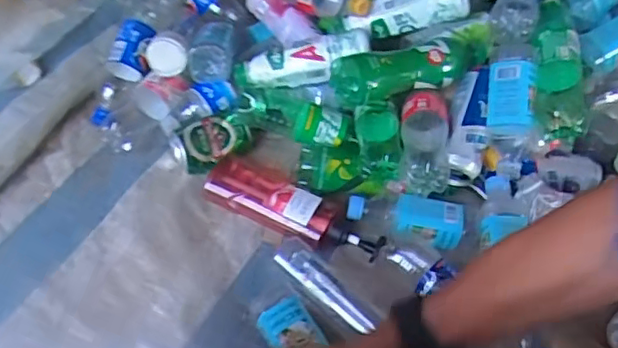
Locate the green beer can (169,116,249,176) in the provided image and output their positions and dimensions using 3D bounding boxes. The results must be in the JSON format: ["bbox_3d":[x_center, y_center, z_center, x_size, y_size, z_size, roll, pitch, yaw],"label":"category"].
[{"bbox_3d":[-0.143,-0.043,0.875,0.107,0.052,0.071,-23,59,-22],"label":"green beer can"}]

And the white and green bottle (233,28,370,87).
[{"bbox_3d":[-0.009,-0.160,0.874,0.200,0.049,0.063,-16,55,7],"label":"white and green bottle"}]

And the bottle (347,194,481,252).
[{"bbox_3d":[0.142,0.061,0.810,0.179,0.058,0.060,11,53,2],"label":"bottle"}]

